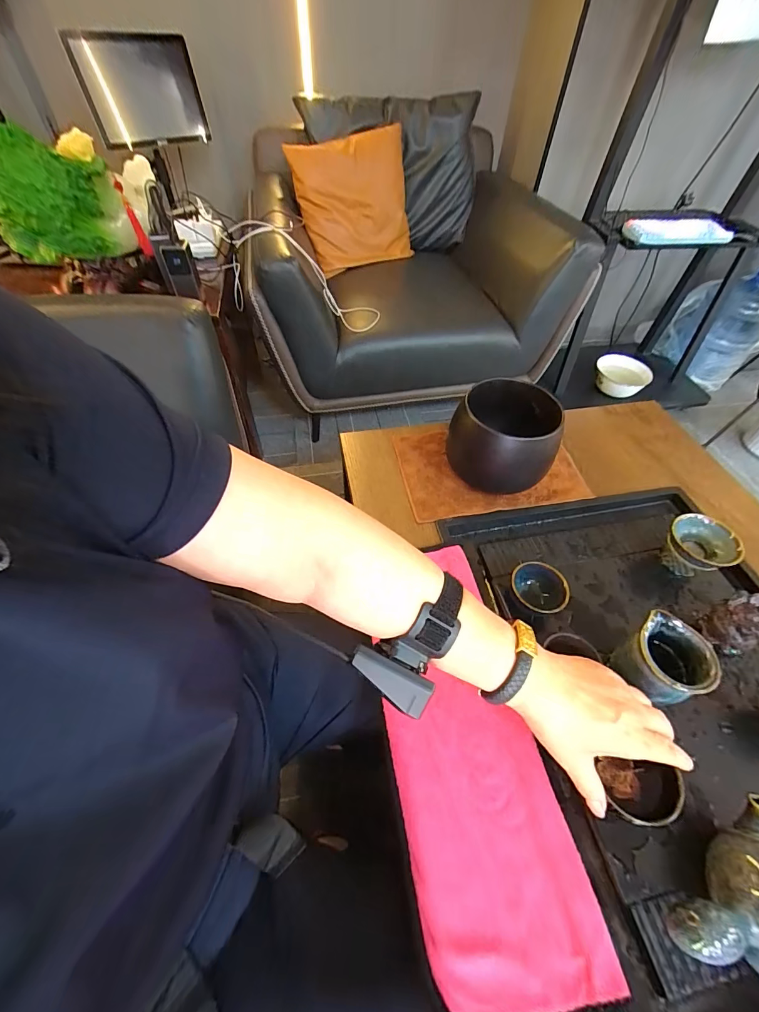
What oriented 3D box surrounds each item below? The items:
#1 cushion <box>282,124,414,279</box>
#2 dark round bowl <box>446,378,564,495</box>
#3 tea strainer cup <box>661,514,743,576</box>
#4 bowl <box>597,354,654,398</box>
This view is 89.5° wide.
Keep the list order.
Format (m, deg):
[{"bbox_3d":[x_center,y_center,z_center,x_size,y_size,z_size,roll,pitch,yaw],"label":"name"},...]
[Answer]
[{"bbox_3d":[-0.078,-0.953,1.215,0.353,0.317,0.117,-29,58,-22],"label":"cushion"},{"bbox_3d":[0.167,-0.090,0.541,0.117,0.123,0.123,1,52,-1],"label":"dark round bowl"},{"bbox_3d":[0.398,0.051,0.483,0.069,0.057,0.069,1,52,-1],"label":"tea strainer cup"},{"bbox_3d":[0.916,-0.495,1.459,0.186,0.081,0.186,1,52,-1],"label":"bowl"}]

